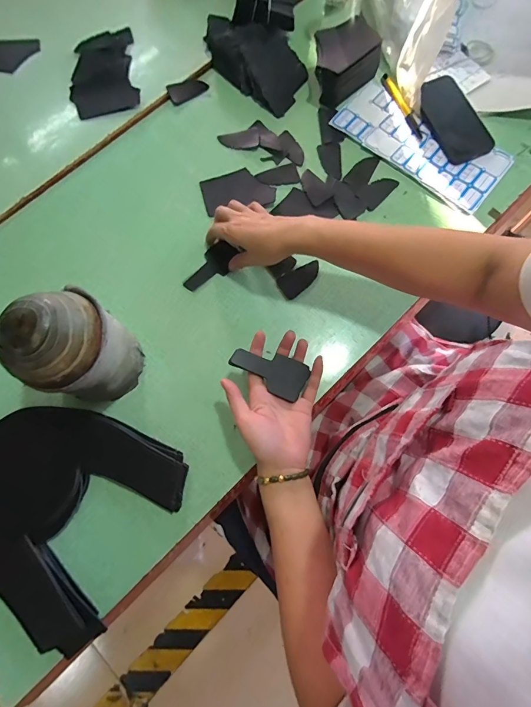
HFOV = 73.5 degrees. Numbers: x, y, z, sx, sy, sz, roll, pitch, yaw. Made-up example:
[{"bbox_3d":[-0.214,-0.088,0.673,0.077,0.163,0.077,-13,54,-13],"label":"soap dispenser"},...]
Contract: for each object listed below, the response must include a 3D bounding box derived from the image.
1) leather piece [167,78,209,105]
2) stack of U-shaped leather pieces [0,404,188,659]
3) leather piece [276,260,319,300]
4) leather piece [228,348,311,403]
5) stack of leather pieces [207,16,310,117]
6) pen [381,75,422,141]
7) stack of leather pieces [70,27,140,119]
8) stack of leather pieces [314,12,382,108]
[{"bbox_3d":[-0.128,-0.439,0.592,0.065,0.009,0.034,-25,75,-6],"label":"leather piece"},{"bbox_3d":[-0.244,0.179,0.422,0.231,0.033,0.230,30,77,10],"label":"stack of U-shaped leather pieces"},{"bbox_3d":[0.049,-0.107,0.502,0.064,0.004,0.037,-35,76,-8],"label":"leather piece"},{"bbox_3d":[0.005,0.016,0.422,0.088,0.006,0.047,28,64,-1],"label":"leather piece"},{"bbox_3d":[-0.011,-0.493,0.586,0.190,0.030,0.113,43,79,12],"label":"stack of leather pieces"},{"bbox_3d":[0.221,-0.403,0.574,0.015,0.007,0.133,-22,74,-5],"label":"pen"},{"bbox_3d":[-0.271,-0.472,0.590,0.105,0.017,0.175,-11,74,-2],"label":"stack of leather pieces"},{"bbox_3d":[0.124,-0.463,0.565,0.114,0.060,0.089,-41,77,-8],"label":"stack of leather pieces"}]

